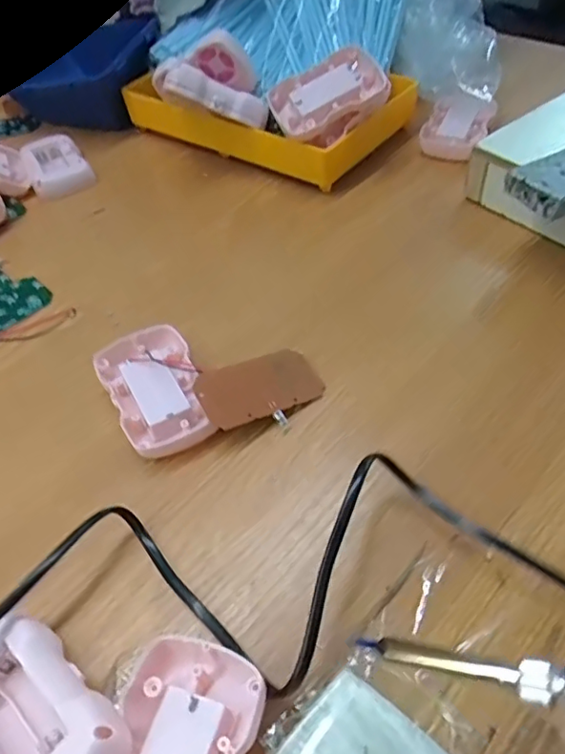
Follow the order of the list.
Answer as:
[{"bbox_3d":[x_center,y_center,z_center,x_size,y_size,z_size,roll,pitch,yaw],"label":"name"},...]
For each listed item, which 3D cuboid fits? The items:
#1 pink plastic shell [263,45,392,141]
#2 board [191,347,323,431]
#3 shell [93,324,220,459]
[{"bbox_3d":[0.036,-0.224,0.453,0.087,0.021,0.055,-31,76,2],"label":"pink plastic shell"},{"bbox_3d":[-0.012,0.007,0.326,0.072,0.004,0.043,-19,62,-29],"label":"board"},{"bbox_3d":[-0.073,0.008,0.334,0.052,0.018,0.091,-25,52,-16],"label":"shell"}]

